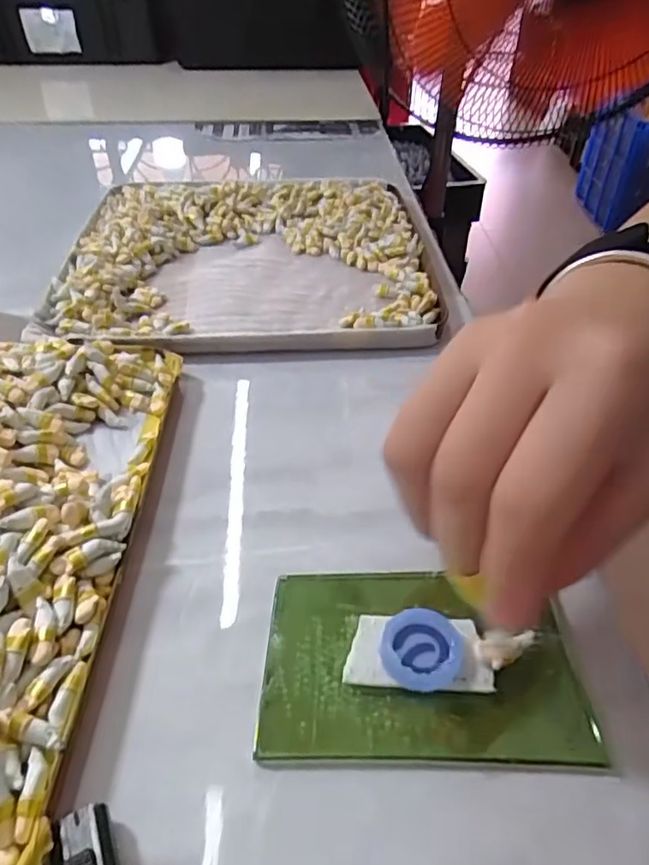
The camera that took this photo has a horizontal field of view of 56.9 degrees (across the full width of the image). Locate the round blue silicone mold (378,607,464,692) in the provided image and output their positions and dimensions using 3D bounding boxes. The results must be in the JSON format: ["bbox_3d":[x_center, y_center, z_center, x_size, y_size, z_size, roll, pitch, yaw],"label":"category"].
[{"bbox_3d":[0.032,0.072,0.198,0.026,0.007,0.027,1,42,-1],"label":"round blue silicone mold"}]

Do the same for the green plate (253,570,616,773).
[{"bbox_3d":[0.033,0.074,0.200,0.104,0.005,0.065,2,42,1],"label":"green plate"}]

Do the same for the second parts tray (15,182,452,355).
[{"bbox_3d":[-0.051,-0.127,0.409,0.235,0.022,0.221,-2,42,-3],"label":"second parts tray"}]

